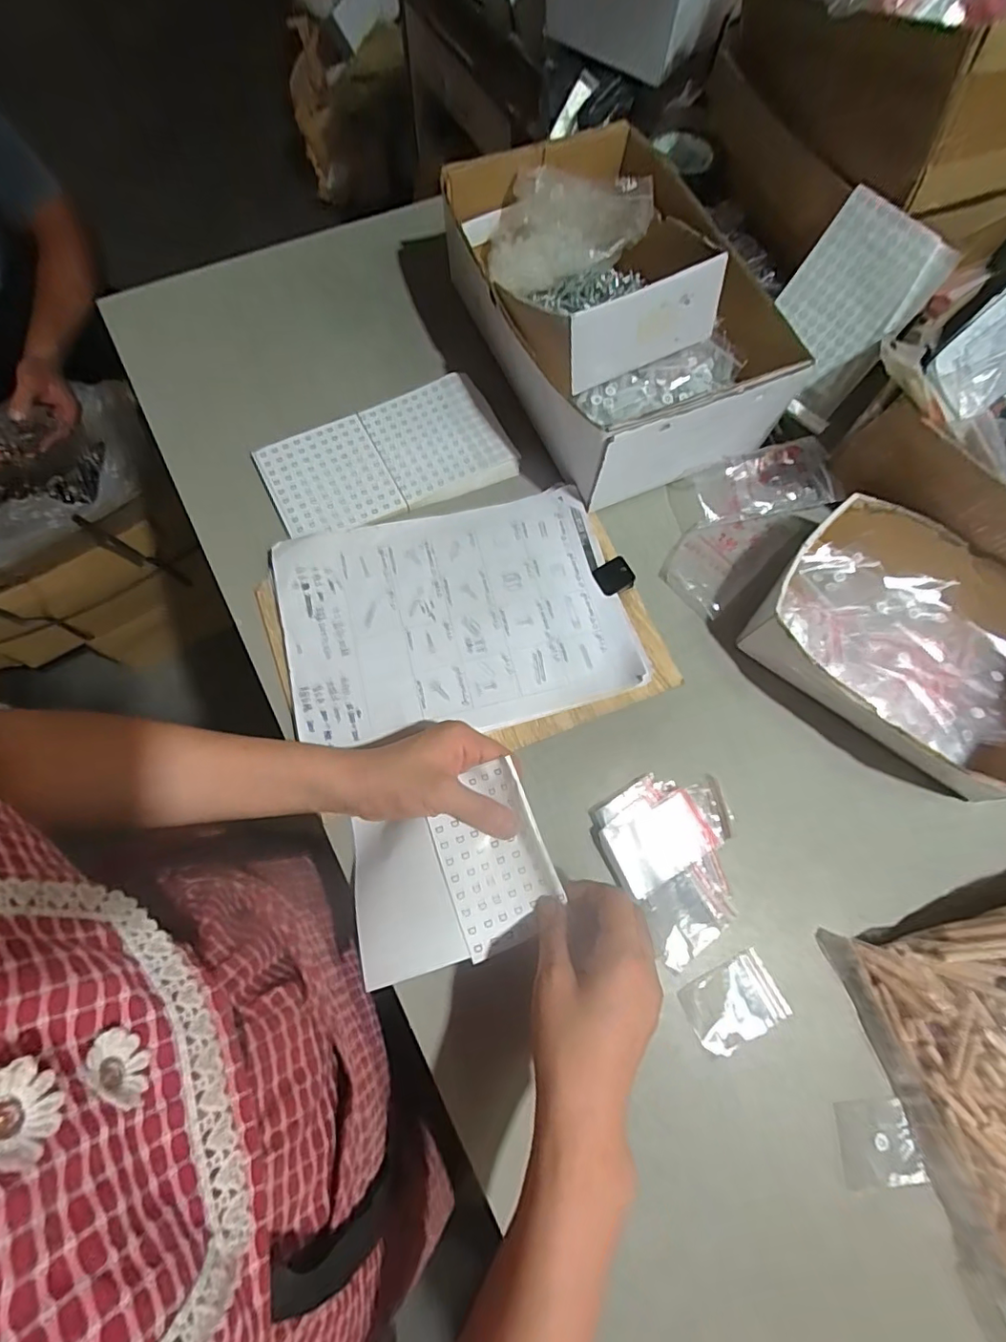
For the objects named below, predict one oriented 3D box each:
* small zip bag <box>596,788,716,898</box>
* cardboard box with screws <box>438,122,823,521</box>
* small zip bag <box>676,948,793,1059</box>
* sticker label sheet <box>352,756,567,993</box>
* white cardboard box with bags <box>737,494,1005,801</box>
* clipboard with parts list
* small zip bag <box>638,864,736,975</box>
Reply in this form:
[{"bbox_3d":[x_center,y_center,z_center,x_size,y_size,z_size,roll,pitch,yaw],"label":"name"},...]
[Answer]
[{"bbox_3d":[0.125,0.135,0.434,0.083,0.004,0.057,-26,81,-14],"label":"small zip bag"},{"bbox_3d":[0.100,-0.349,0.527,0.232,0.125,0.349,-28,77,-12],"label":"cardboard box with screws"},{"bbox_3d":[0.172,0.247,0.405,0.072,0.009,0.050,-26,70,-9],"label":"small zip bag"},{"bbox_3d":[-0.040,0.144,0.386,0.141,0.036,0.116,-20,75,-6],"label":"sticker label sheet"},{"bbox_3d":[0.354,-0.022,0.467,0.250,0.057,0.196,38,77,10],"label":"white cardboard box with bags"},{"bbox_3d":[-0.034,-0.041,0.484,0.323,0.023,0.220,-14,74,-5],"label":"clipboard with parts list"},{"bbox_3d":[0.141,0.189,0.421,0.066,0.004,0.054,-34,81,-13],"label":"small zip bag"}]

